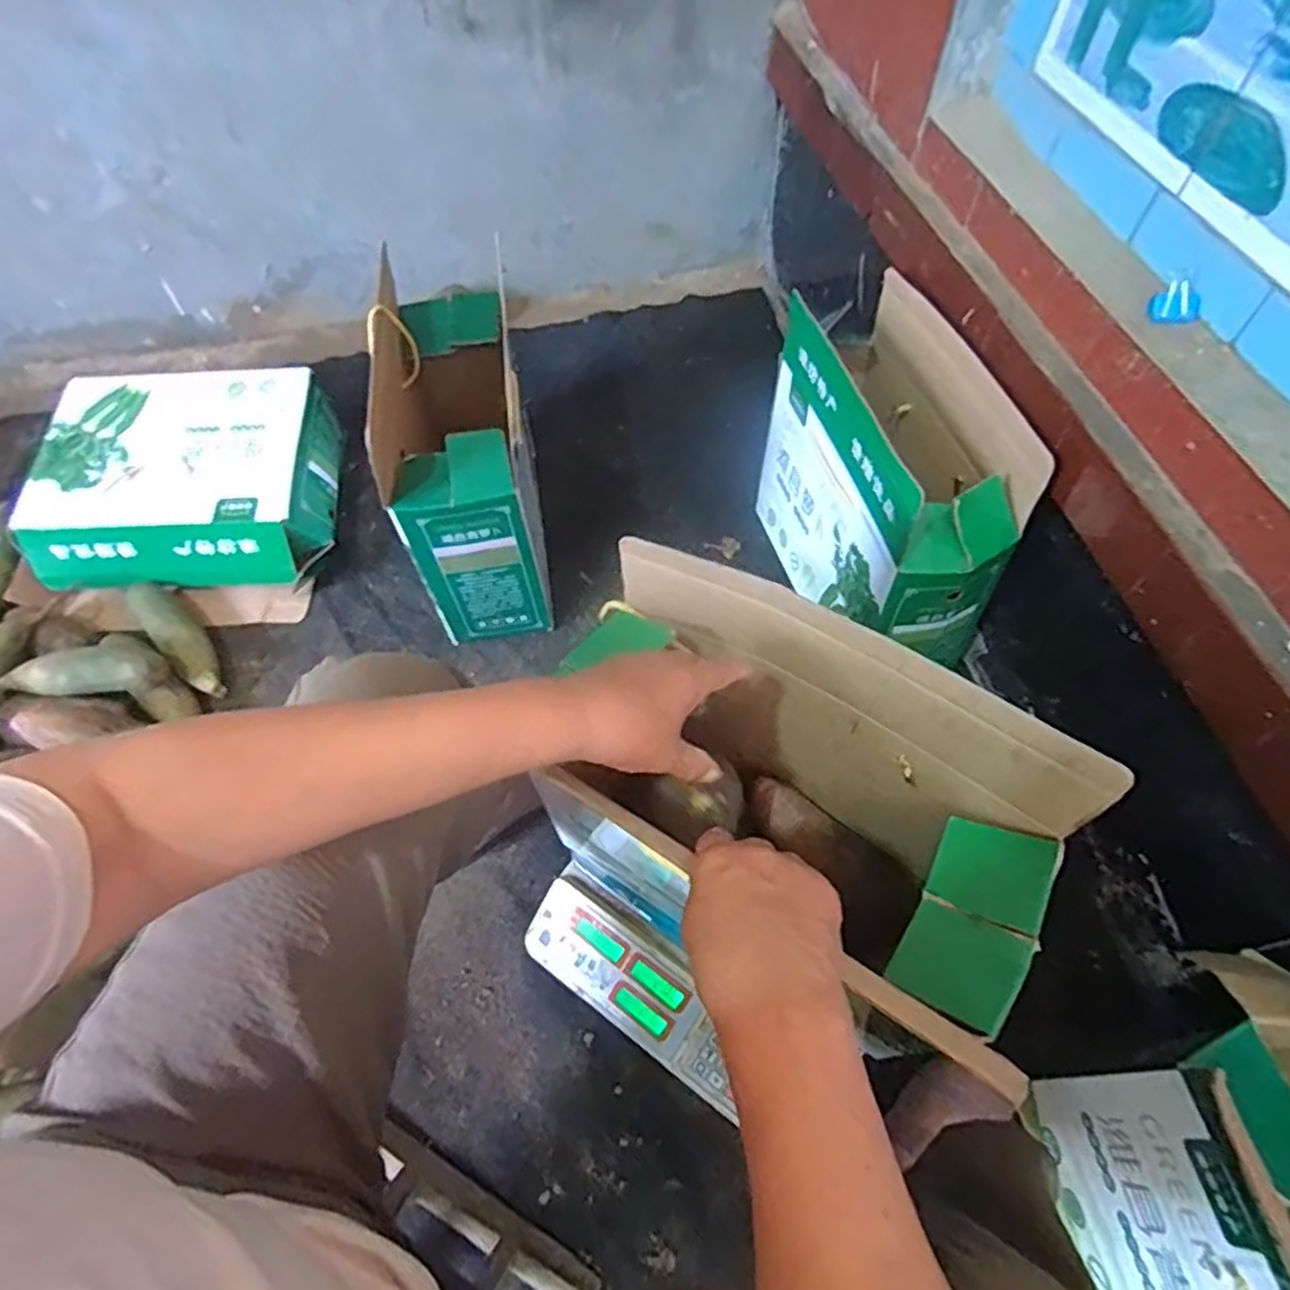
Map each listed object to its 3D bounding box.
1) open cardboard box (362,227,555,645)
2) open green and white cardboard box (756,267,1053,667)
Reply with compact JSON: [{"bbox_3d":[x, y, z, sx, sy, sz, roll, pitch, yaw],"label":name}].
[{"bbox_3d":[-0.225,-0.243,0.932,0.146,0.306,0.338,-7,58,-4],"label":"open cardboard box"},{"bbox_3d":[0.275,-0.183,0.886,0.154,0.303,0.371,-10,58,-6],"label":"open green and white cardboard box"}]

